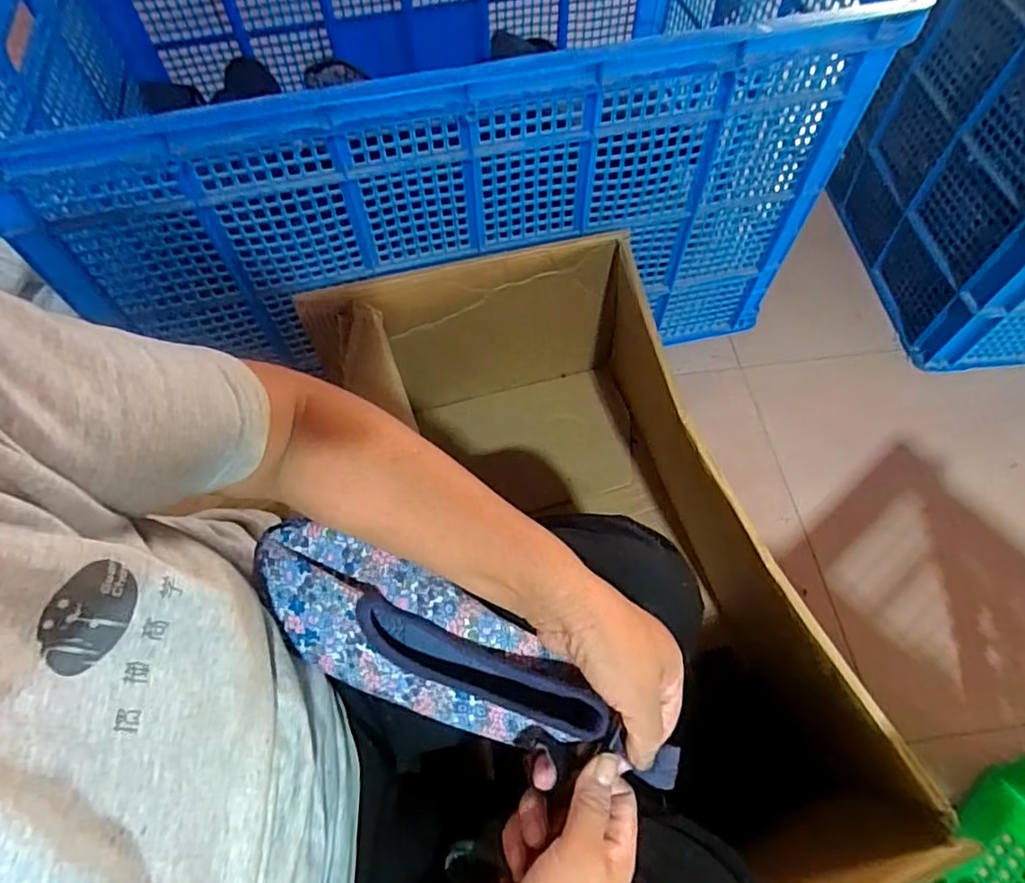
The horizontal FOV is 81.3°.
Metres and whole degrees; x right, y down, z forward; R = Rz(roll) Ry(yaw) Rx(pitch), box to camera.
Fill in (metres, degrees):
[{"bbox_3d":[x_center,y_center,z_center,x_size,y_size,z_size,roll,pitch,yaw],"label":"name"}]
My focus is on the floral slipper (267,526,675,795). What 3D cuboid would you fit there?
[{"bbox_3d":[-0.038,0.147,0.396,0.294,0.051,0.074,25,64,2],"label":"floral slipper"}]

